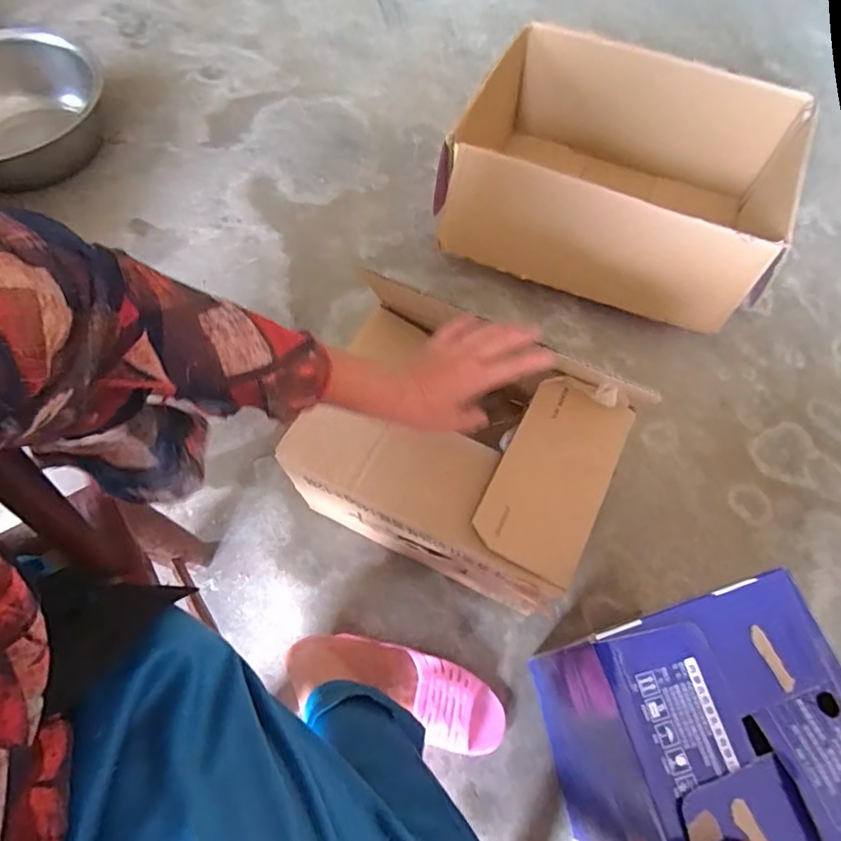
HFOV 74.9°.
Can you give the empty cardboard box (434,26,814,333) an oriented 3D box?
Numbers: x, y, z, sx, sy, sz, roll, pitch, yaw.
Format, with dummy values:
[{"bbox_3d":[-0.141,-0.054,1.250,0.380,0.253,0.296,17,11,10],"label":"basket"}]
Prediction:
[{"bbox_3d":[0.303,-0.365,0.864,0.529,0.207,0.357,16,66,8],"label":"empty cardboard box"}]

